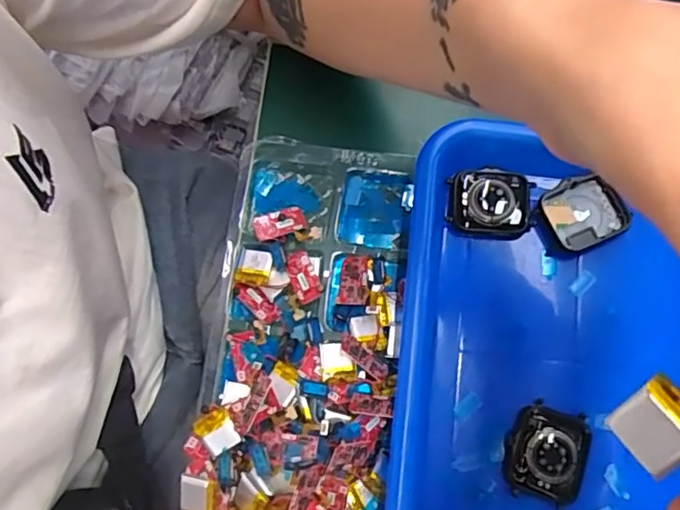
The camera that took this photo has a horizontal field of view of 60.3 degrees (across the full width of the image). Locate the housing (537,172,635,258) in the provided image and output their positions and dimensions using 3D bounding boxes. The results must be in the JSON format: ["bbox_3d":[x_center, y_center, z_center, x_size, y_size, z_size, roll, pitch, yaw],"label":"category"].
[{"bbox_3d":[0.129,-0.022,0.318,0.045,0.012,0.037,-24,80,-5],"label":"housing"}]

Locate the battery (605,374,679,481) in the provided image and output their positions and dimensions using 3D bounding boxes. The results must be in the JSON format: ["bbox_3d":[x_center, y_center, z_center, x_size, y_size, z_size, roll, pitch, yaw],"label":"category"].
[{"bbox_3d":[0.079,0.043,0.146,0.018,0.004,0.020,54,127,30],"label":"battery"}]

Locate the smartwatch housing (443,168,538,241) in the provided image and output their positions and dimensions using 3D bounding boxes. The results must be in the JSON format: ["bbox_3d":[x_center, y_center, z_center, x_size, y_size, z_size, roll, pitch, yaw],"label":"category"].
[{"bbox_3d":[0.083,-0.028,0.320,0.046,0.017,0.036,6,78,0],"label":"smartwatch housing"}]

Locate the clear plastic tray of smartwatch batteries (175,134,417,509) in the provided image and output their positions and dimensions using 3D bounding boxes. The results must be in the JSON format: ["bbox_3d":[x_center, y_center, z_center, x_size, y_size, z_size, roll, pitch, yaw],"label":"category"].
[{"bbox_3d":[-0.024,0.083,0.302,0.102,0.037,0.298,7,78,1],"label":"clear plastic tray of smartwatch batteries"}]

